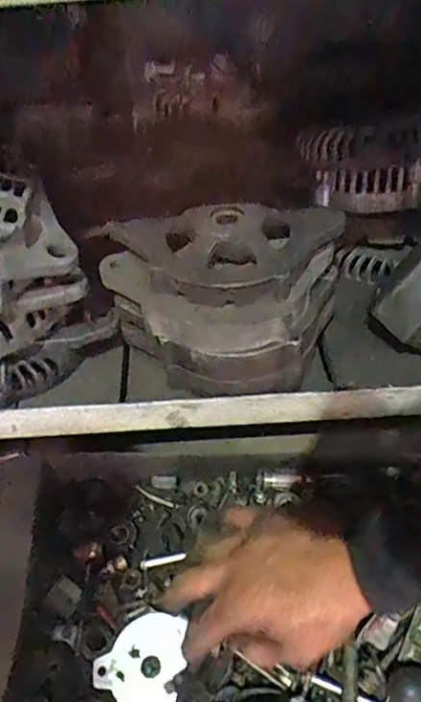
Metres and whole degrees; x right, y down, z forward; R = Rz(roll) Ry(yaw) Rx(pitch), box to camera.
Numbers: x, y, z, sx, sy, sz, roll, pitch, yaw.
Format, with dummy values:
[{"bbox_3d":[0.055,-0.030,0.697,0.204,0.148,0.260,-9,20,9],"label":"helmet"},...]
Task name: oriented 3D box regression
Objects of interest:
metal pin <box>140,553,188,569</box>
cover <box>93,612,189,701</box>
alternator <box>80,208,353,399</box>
[{"bbox_3d":[-0.041,0.183,0.474,0.044,0.004,0.007,-17,46,12],"label":"metal pin"},{"bbox_3d":[-0.052,0.240,0.417,0.065,0.009,0.072,8,49,12],"label":"cover"},{"bbox_3d":[0.013,-0.041,0.441,0.198,0.114,0.112,-4,46,0],"label":"alternator"}]

